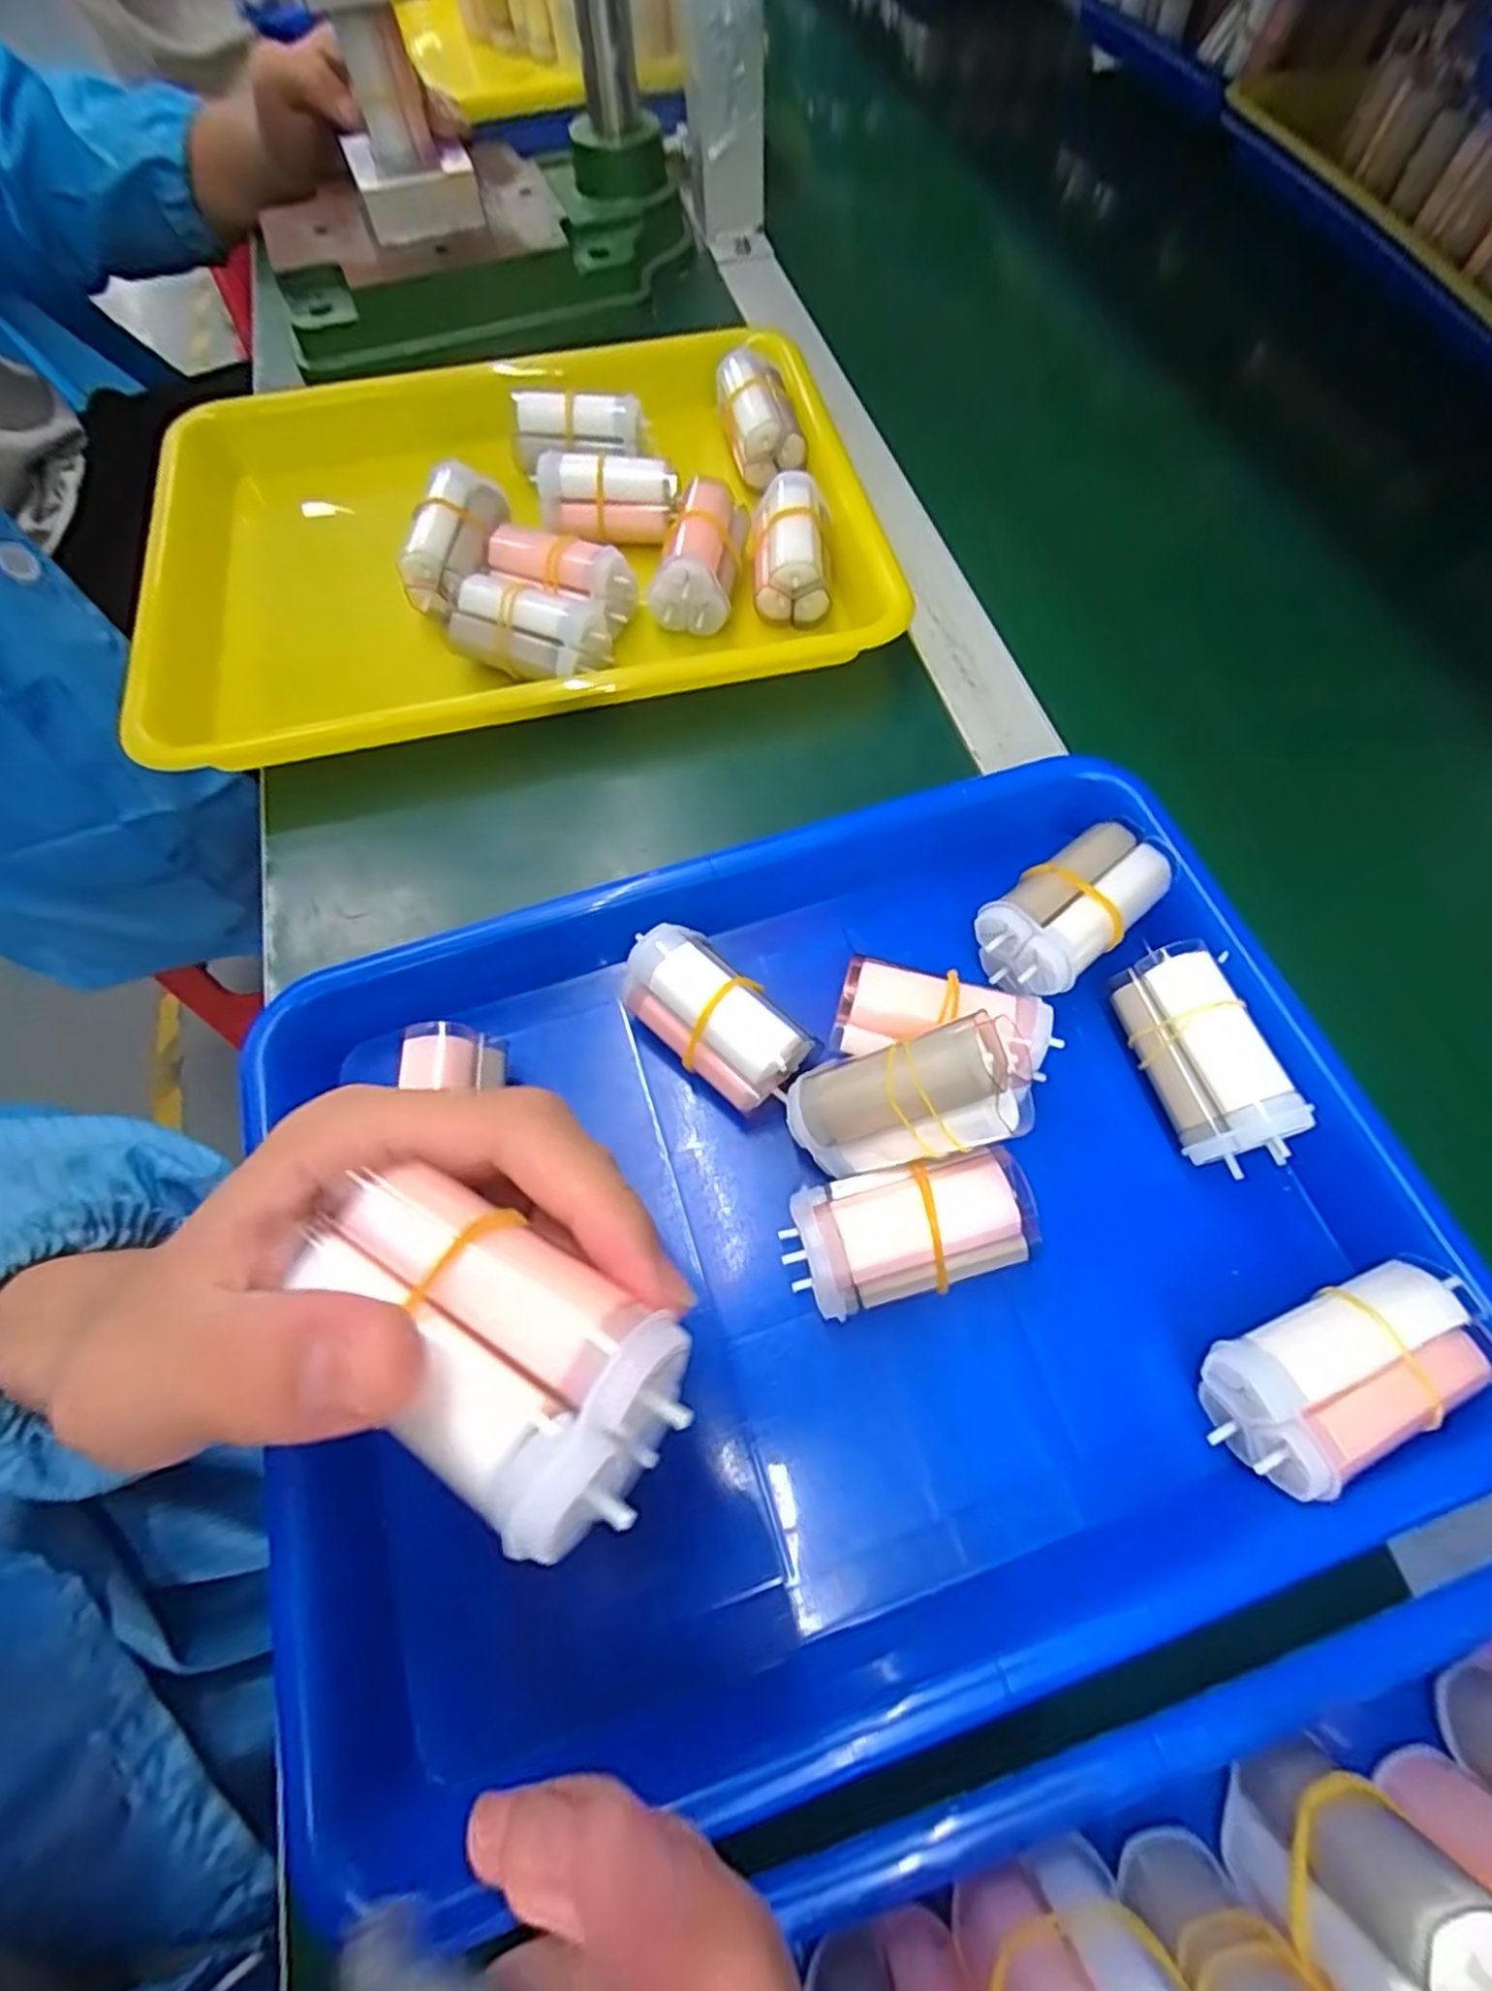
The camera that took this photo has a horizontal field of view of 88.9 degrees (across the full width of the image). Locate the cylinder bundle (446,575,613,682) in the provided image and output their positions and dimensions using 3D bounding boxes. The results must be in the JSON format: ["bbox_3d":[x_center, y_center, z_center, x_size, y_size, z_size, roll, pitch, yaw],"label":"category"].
[{"bbox_3d":[-0.096,-0.158,0.330,0.069,0.027,0.032,25,68,12],"label":"cylinder bundle"}]

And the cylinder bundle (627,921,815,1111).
[{"bbox_3d":[-0.012,0.008,0.253,0.064,0.036,0.030,40,72,17],"label":"cylinder bundle"}]

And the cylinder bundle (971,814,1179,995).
[{"bbox_3d":[0.113,-0.031,0.262,0.072,0.024,0.036,-38,70,-15],"label":"cylinder bundle"}]

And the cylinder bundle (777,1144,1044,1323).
[{"bbox_3d":[0.047,0.070,0.224,0.070,0.039,0.034,-12,66,-4],"label":"cylinder bundle"}]

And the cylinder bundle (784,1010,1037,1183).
[{"bbox_3d":[0.049,0.033,0.228,0.069,0.037,0.034,-23,62,28],"label":"cylinder bundle"}]

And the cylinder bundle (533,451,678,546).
[{"bbox_3d":[-0.068,-0.243,0.371,0.066,0.034,0.027,6,66,4],"label":"cylinder bundle"}]

